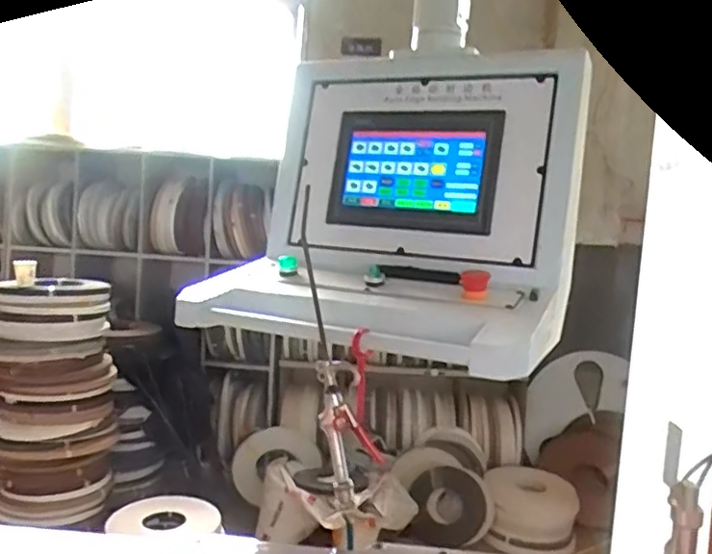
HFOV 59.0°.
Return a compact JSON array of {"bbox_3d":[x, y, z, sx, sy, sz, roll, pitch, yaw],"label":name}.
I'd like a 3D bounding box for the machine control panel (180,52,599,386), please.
[{"bbox_3d":[0.060,-0.141,0.940,0.493,0.417,0.430,5,6,23],"label":"machine control panel"}]

